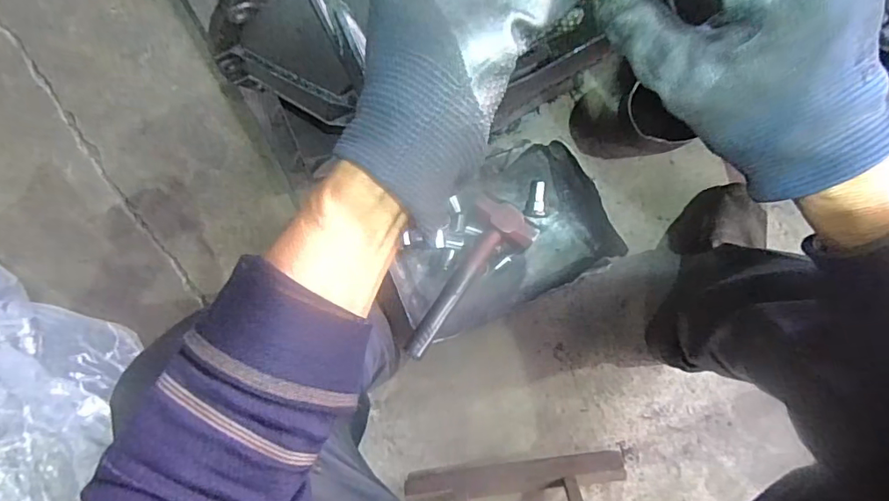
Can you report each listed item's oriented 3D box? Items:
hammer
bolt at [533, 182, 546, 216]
[{"bbox_3d":[0.026,0.041,0.722,0.095,0.056,0.249,36,78,1],"label":"hammer"},{"bbox_3d":[0.137,-0.075,0.741,0.015,0.015,0.048,3,96,6],"label":"bolt"}]

